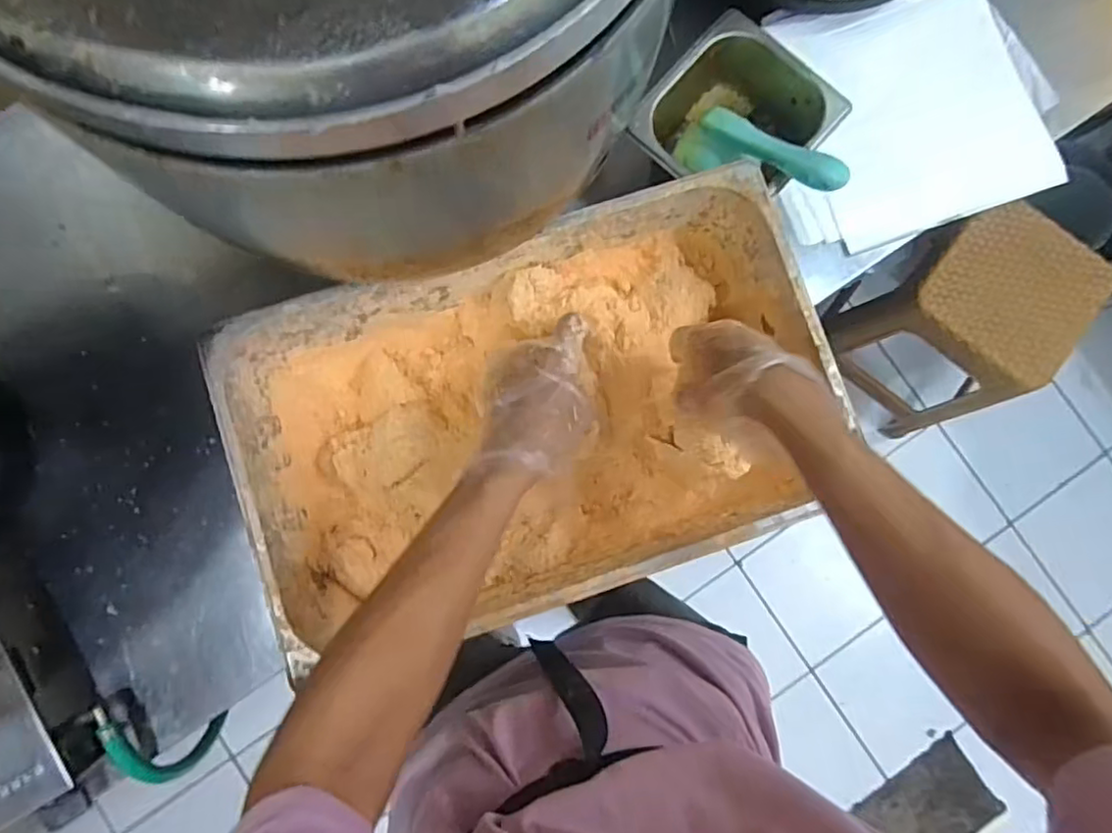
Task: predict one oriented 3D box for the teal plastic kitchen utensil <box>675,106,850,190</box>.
[{"bbox_3d":[0.201,-0.265,0.629,0.184,0.034,0.054,31,83,32],"label":"teal plastic kitchen utensil"}]

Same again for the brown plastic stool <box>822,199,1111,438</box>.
[{"bbox_3d":[0.830,-0.198,1.374,0.316,0.499,0.284,42,85,3],"label":"brown plastic stool"}]

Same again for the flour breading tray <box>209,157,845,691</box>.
[{"bbox_3d":[-0.018,0.001,0.610,0.515,0.137,0.311,-18,85,-3],"label":"flour breading tray"}]

